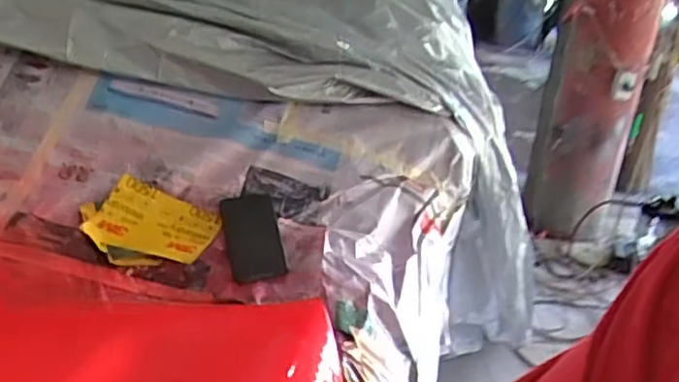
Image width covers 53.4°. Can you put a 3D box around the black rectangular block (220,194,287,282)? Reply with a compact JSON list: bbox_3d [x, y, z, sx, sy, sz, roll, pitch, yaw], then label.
[{"bbox_3d":[-0.110,0.060,0.869,0.072,0.009,0.136,0,50,-25],"label":"black rectangular block"}]

